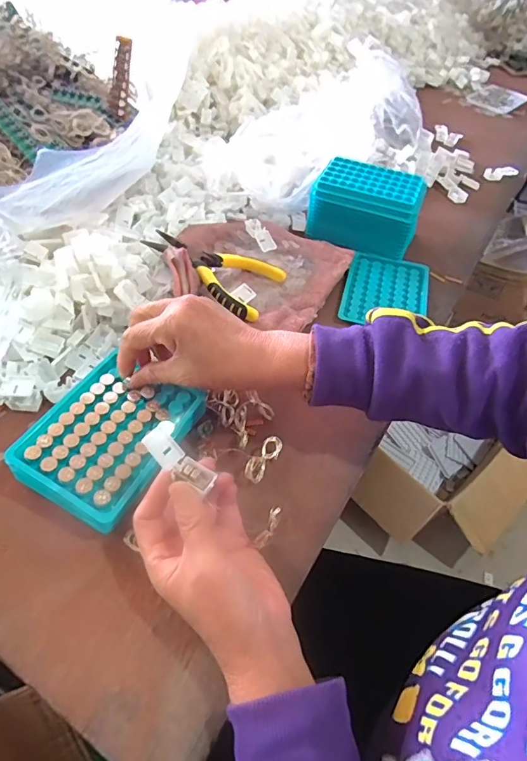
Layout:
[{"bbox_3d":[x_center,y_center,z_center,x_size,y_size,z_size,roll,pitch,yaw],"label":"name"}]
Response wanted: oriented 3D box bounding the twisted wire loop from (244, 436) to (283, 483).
[{"bbox_3d":[0.000,0.066,0.376,0.017,0.015,0.042,29,55,17],"label":"twisted wire loop"}]

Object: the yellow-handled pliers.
[{"bbox_3d":[-0.060,-0.125,0.502,0.151,0.028,0.095,20,53,10],"label":"yellow-handled pliers"}]

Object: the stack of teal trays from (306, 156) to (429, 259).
[{"bbox_3d":[0.135,-0.222,0.579,0.134,0.075,0.085,23,53,12],"label":"stack of teal trays"}]

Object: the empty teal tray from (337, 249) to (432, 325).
[{"bbox_3d":[0.146,-0.106,0.535,0.097,0.010,0.122,15,52,7],"label":"empty teal tray"}]

